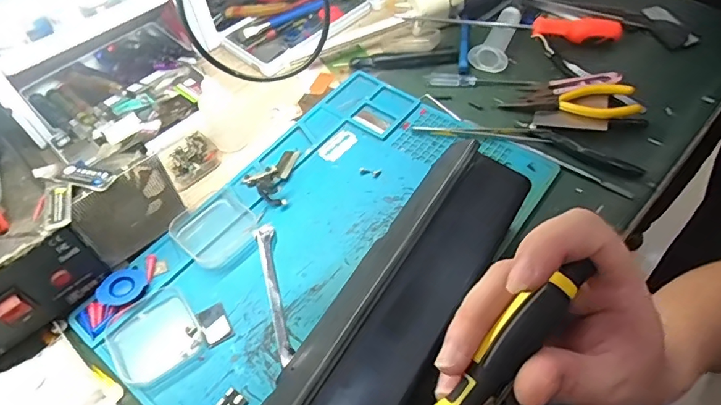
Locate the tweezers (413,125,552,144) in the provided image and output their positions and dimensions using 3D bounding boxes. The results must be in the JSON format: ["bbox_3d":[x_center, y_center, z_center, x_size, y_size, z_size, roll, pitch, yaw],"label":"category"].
[{"bbox_3d":[0.122,-0.072,0.485,0.130,0.010,0.018,7,55,8],"label":"tweezers"}]

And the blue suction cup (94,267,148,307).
[{"bbox_3d":[-0.197,0.070,0.395,0.036,0.008,0.036,8,47,-9],"label":"blue suction cup"}]

